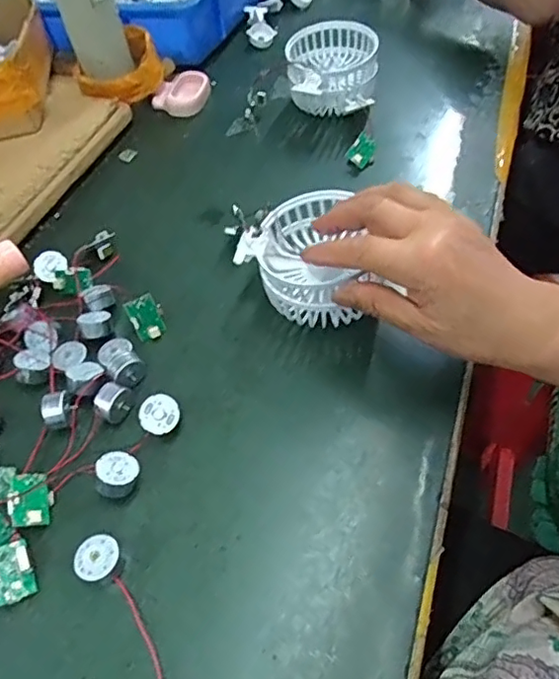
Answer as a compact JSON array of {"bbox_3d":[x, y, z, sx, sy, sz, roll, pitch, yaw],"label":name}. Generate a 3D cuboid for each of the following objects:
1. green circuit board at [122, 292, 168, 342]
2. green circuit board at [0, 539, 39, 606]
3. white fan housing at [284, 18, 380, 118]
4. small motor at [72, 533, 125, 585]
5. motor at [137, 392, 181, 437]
[{"bbox_3d":[-0.096,-0.017,0.403,0.023,0.032,0.005,-30,21,-24],"label":"green circuit board"},{"bbox_3d":[-0.144,0.123,0.293,0.024,0.015,0.031,-13,61,-35],"label":"green circuit board"},{"bbox_3d":[0.053,-0.272,0.561,0.086,0.068,0.095,2,52,8],"label":"white fan housing"},{"bbox_3d":[-0.098,0.120,0.298,0.024,0.010,0.024,-22,52,-11],"label":"small motor"},{"bbox_3d":[-0.076,0.047,0.347,0.024,0.012,0.024,1,81,-8],"label":"motor"}]

